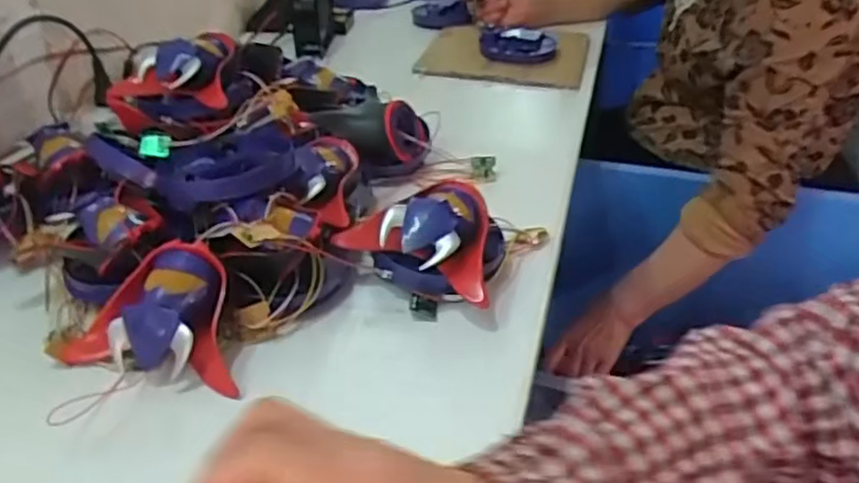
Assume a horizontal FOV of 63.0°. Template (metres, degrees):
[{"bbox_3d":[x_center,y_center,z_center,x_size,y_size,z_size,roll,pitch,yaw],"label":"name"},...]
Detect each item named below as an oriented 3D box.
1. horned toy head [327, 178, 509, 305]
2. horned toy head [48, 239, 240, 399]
[{"bbox_3d":[-0.006,0.000,0.561,0.125,0.066,0.101,8,35,11],"label":"horned toy head"},{"bbox_3d":[-0.194,0.051,0.494,0.139,0.078,0.067,7,35,10],"label":"horned toy head"}]

